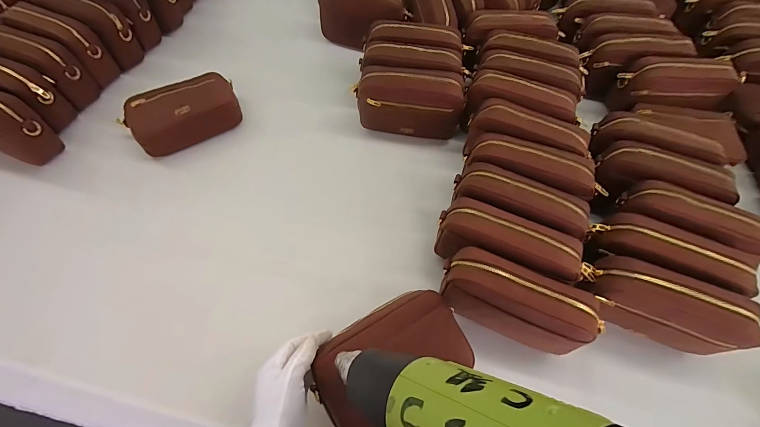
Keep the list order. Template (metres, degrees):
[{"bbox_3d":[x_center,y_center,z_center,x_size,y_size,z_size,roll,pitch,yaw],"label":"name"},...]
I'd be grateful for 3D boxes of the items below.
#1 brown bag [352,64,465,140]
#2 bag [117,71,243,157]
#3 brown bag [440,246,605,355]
[{"bbox_3d":[0.055,-0.207,0.664,0.196,0.119,0.067,10,60,3],"label":"brown bag"},{"bbox_3d":[-0.380,-0.201,0.687,0.205,0.087,0.115,-35,67,-20],"label":"bag"},{"bbox_3d":[0.184,0.114,0.466,0.201,0.076,0.080,20,62,9],"label":"brown bag"}]

